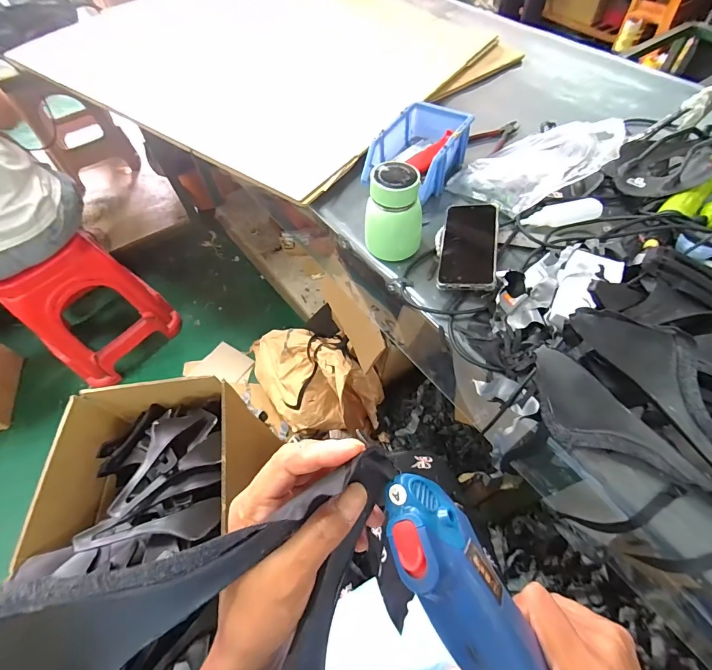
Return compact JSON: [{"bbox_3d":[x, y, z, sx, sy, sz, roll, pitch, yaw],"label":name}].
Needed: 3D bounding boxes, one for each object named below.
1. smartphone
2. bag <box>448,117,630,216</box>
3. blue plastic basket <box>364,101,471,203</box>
[{"bbox_3d":[0.164,-0.137,0.539,0.074,0.017,0.179,2,54,20],"label":"smartphone"},{"bbox_3d":[0.258,-0.243,0.557,0.238,0.074,0.090,4,50,48],"label":"bag"},{"bbox_3d":[0.113,-0.314,0.635,0.120,0.073,0.208,29,64,20],"label":"blue plastic basket"}]

